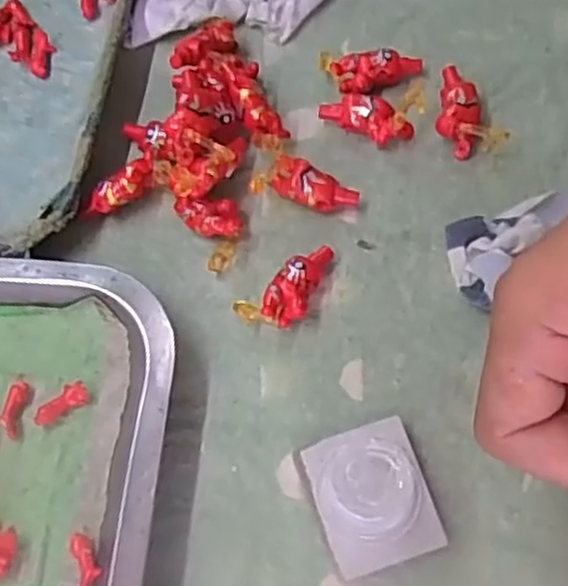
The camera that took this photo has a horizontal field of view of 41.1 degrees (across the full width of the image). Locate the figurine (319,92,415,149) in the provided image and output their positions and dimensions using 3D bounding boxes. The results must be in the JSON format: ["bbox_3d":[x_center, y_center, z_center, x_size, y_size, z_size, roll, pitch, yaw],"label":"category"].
[{"bbox_3d":[0.037,-0.080,0.344,0.041,0.016,0.016,28,72,13],"label":"figurine"}]

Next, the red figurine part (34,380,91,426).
[{"bbox_3d":[-0.090,0.045,0.306,0.023,0.006,0.010,-31,70,-9],"label":"red figurine part"}]

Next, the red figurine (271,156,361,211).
[{"bbox_3d":[0.013,-0.046,0.333,0.038,0.014,0.016,27,72,13],"label":"red figurine"}]

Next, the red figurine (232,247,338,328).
[{"bbox_3d":[0.004,-0.001,0.316,0.047,0.014,0.023,-31,70,-9],"label":"red figurine"}]

